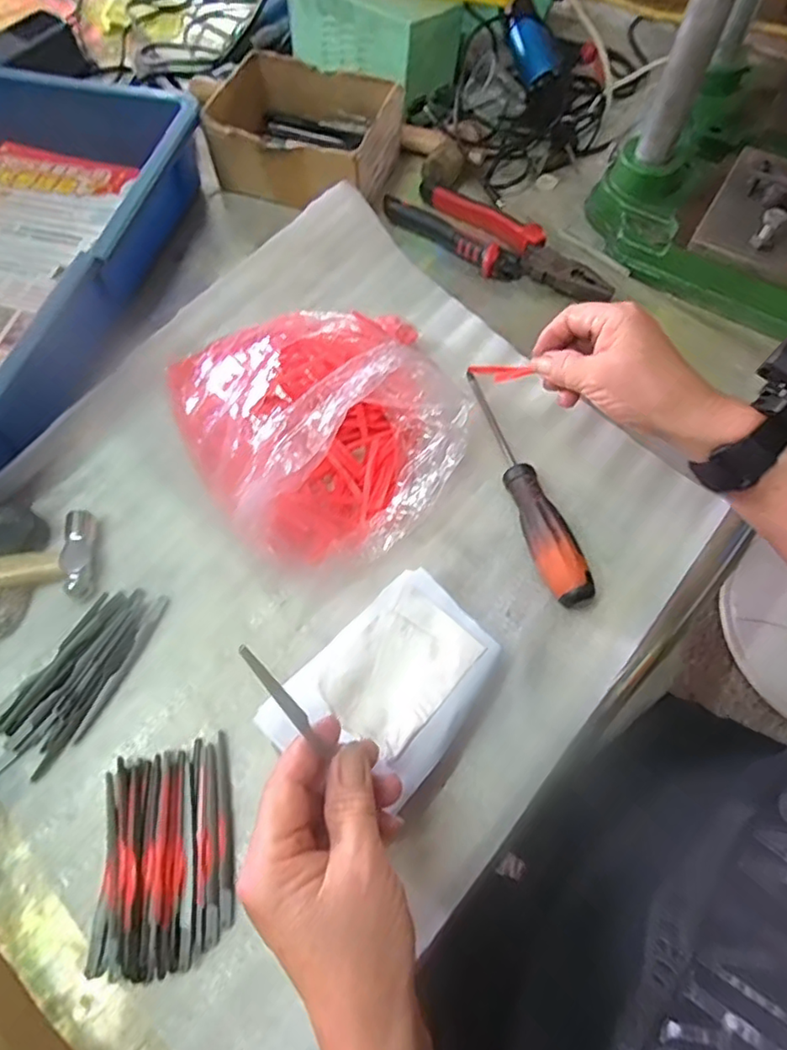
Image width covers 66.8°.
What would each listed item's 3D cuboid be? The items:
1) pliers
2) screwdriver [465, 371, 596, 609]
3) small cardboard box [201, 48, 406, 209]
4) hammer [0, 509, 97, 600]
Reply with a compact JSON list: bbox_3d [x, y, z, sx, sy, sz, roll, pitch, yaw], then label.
[{"bbox_3d":[0.094,-0.255,0.546,0.210,0.029,0.055,33,70,16],"label":"pliers"},{"bbox_3d":[0.096,-0.035,0.437,0.029,0.021,0.199,-14,65,-5],"label":"screwdriver"},{"bbox_3d":[-0.088,-0.382,0.583,0.173,0.059,0.134,15,66,8],"label":"small cardboard box"},{"bbox_3d":[-0.285,0.025,0.404,0.150,0.034,0.059,-8,64,-2],"label":"hammer"}]

